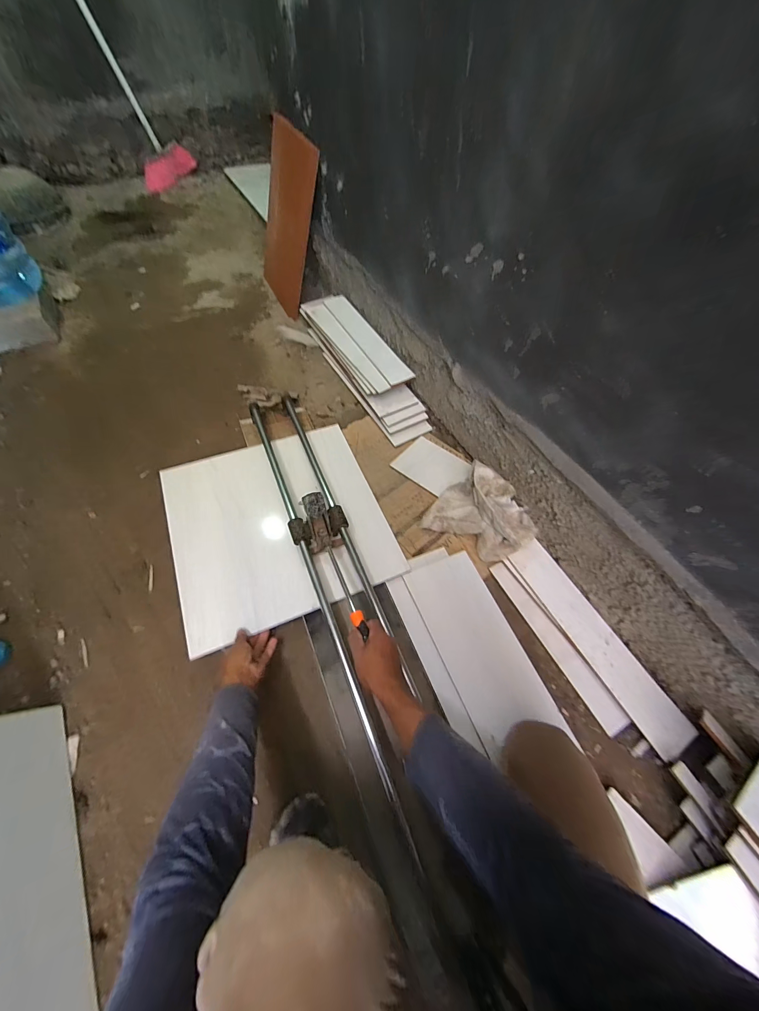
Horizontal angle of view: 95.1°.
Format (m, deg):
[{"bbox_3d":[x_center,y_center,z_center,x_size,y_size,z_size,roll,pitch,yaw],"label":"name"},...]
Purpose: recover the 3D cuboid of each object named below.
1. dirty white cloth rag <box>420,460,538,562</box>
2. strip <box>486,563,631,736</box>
[{"bbox_3d":[0.266,0.019,0.879,0.248,0.099,0.192,33,63,15],"label":"dirty white cloth rag"},{"bbox_3d":[0.396,0.305,0.792,0.052,0.007,0.397,-39,65,16],"label":"strip"}]

